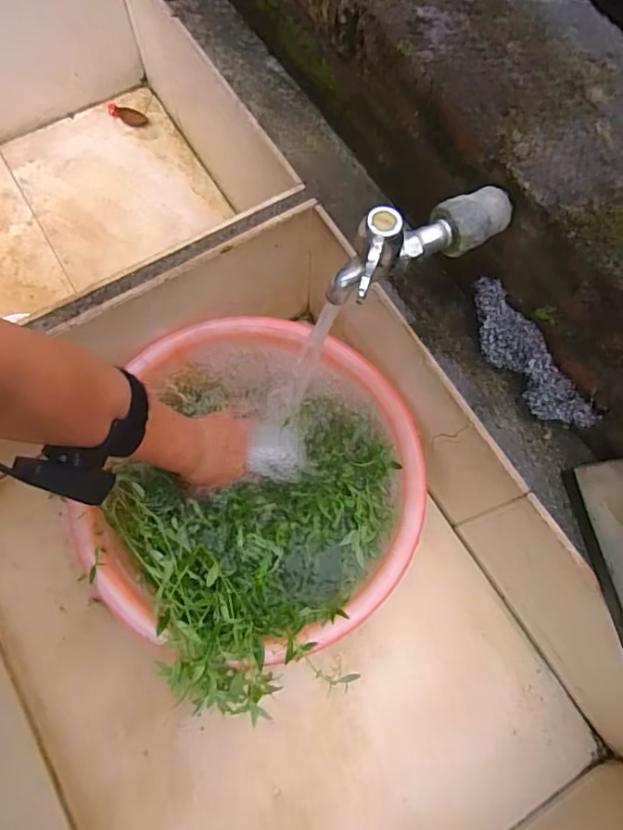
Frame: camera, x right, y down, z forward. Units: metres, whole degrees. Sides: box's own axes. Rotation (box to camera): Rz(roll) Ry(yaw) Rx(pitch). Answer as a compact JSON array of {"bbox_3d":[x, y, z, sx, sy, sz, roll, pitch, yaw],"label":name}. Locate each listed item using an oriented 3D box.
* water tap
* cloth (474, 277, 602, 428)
[{"bbox_3d":[0.079,-0.126,0.367,0.140,0.065,0.035,-29,74,-10],"label":"water tap"},{"bbox_3d":[0.173,-0.045,0.433,0.042,0.012,0.140,-37,84,25],"label":"cloth"}]

